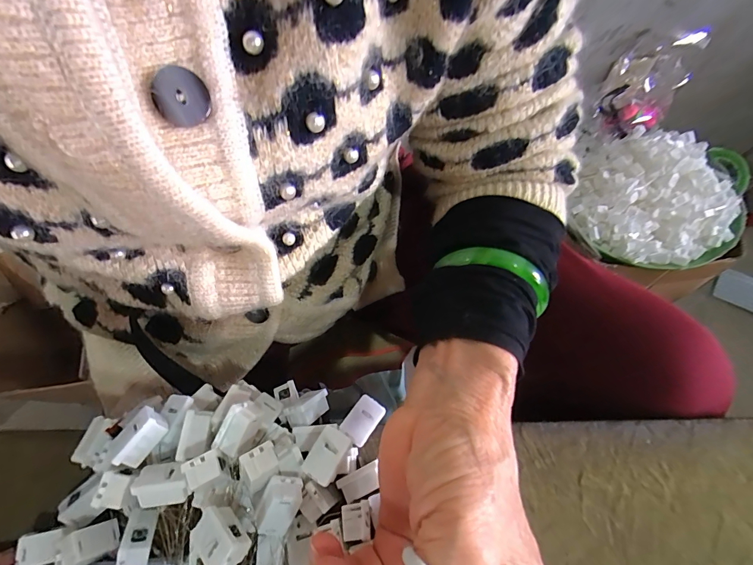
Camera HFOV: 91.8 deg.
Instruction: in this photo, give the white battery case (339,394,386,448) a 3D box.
[{"bbox_3d":[-0.008,0.082,0.218,0.017,0.004,0.026,33,71,18],"label":"white battery case"}]

